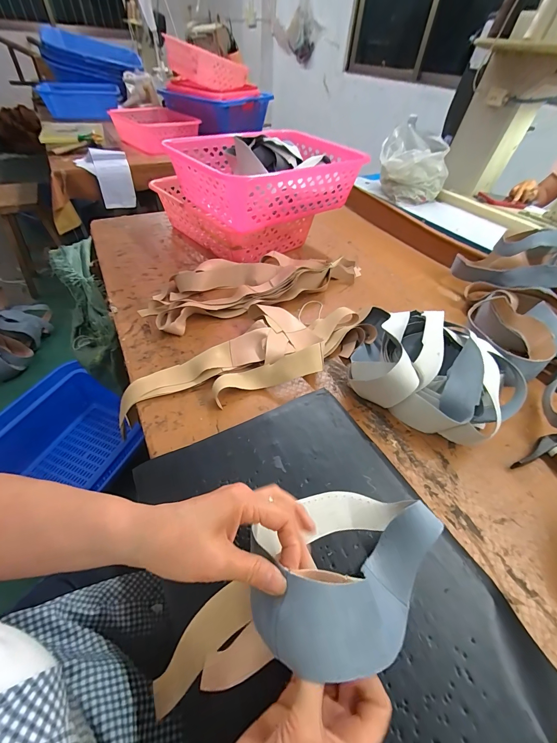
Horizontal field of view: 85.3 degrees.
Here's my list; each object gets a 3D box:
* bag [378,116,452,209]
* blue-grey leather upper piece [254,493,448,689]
[{"bbox_3d":[0.437,-0.676,1.004,0.157,0.167,0.190,-22,53,-22],"label":"bag"},{"bbox_3d":[0.071,0.172,0.286,0.133,0.096,0.193,40,19,26],"label":"blue-grey leather upper piece"}]

